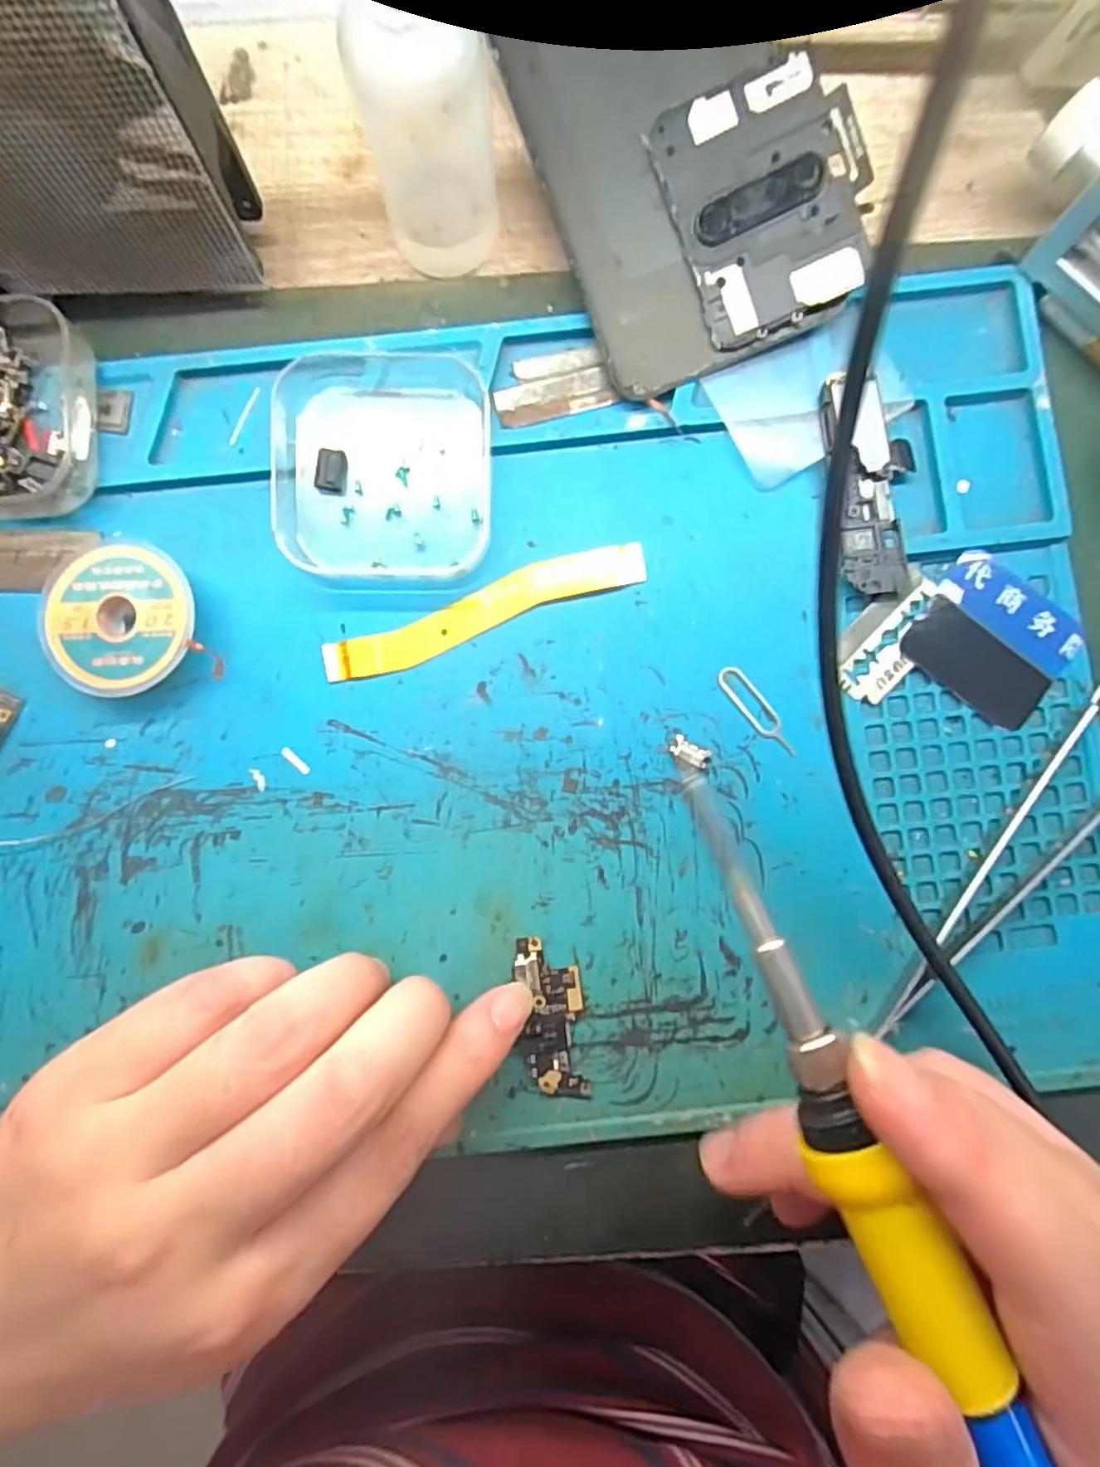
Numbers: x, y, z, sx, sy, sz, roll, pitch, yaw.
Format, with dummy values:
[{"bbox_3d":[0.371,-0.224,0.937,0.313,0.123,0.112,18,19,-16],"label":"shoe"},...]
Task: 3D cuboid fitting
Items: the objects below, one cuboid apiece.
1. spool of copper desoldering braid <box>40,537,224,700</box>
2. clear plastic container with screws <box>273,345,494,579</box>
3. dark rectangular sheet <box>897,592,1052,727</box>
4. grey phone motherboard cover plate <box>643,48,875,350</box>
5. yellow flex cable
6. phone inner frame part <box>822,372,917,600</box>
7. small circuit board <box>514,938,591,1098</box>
[{"bbox_3d":[-0.127,-0.036,0.198,0.043,0.014,0.049,-11,85,-1],"label":"spool of copper desoldering braid"},{"bbox_3d":[-0.051,-0.083,0.203,0.064,0.013,0.070,-1,85,0],"label":"clear plastic container with screws"},{"bbox_3d":[0.129,-0.021,0.198,0.043,0.004,0.021,39,87,3],"label":"dark rectangular sheet"},{"bbox_3d":[0.065,-0.156,0.193,0.053,0.004,0.069,-20,94,11],"label":"grey phone motherboard cover plate"},{"bbox_3d":[-0.020,-0.038,0.202,0.101,0.004,0.016,-20,85,-1],"label":"yellow flex cable"},{"bbox_3d":[0.099,-0.075,0.199,0.026,0.007,0.065,-5,85,0],"label":"phone inner frame part"},{"bbox_3d":[0.001,0.082,0.191,0.018,0.004,0.044,-9,84,0],"label":"small circuit board"}]

